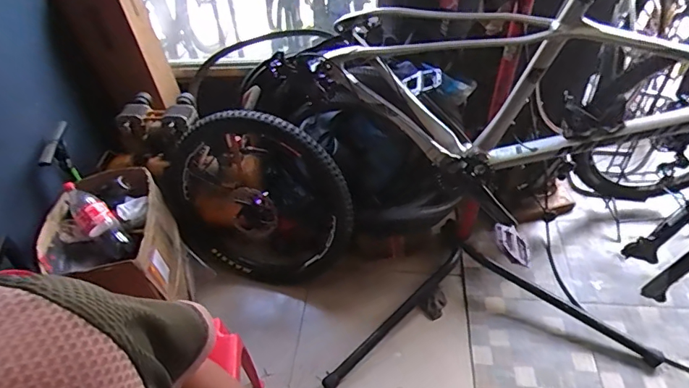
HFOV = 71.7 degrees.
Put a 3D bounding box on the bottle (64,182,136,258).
[{"bbox_3d":[-0.769,0.081,1.480,0.090,0.071,0.300,-41,93,-31],"label":"bottle"}]

